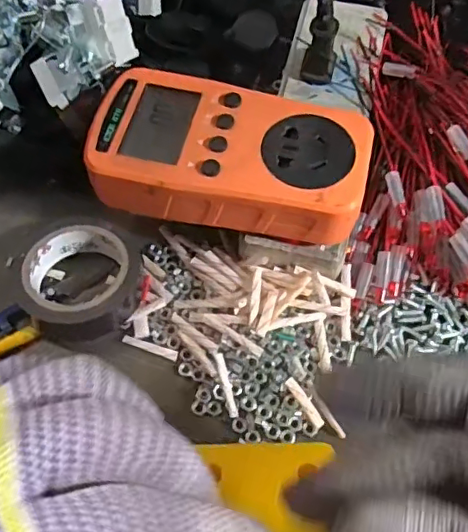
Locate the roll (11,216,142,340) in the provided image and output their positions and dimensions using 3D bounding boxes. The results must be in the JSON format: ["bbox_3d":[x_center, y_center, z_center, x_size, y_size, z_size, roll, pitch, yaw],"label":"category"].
[{"bbox_3d":[-0.078,0.005,0.281,0.058,0.025,0.059,1,64,-1],"label":"roll"}]

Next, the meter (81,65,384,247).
[{"bbox_3d":[-0.002,-0.050,0.266,0.125,0.031,0.066,14,65,5],"label":"meter"}]

